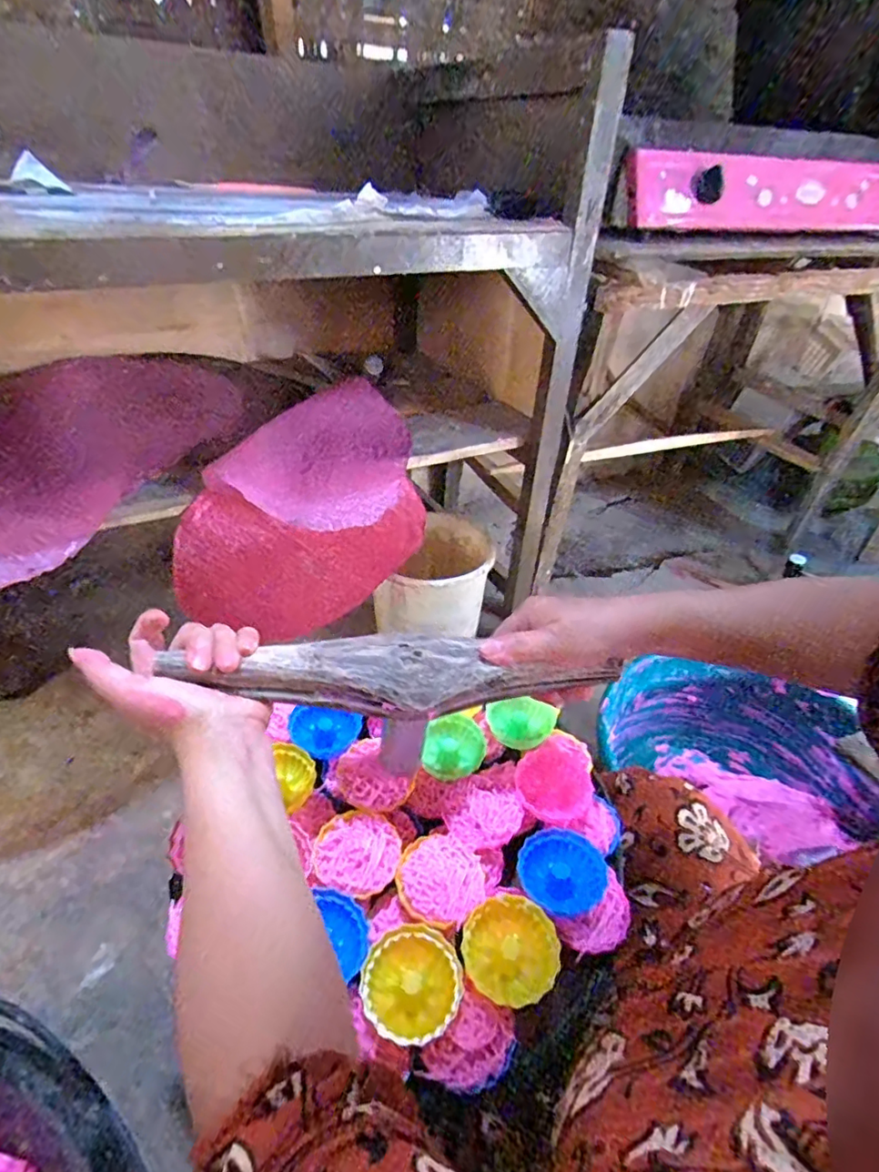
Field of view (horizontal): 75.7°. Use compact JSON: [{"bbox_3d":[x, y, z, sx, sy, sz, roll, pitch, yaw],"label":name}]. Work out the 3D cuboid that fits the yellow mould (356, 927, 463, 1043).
[{"bbox_3d":[-0.018,0.250,0.355,0.061,0.024,0.057,3,42,-3],"label":"yellow mould"}]

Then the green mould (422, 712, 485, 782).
[{"bbox_3d":[0.013,0.144,0.502,0.053,0.022,0.055,12,68,1],"label":"green mould"}]

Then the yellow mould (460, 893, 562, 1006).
[{"bbox_3d":[0.047,0.239,0.372,0.063,0.026,0.054,16,43,11],"label":"yellow mould"}]

